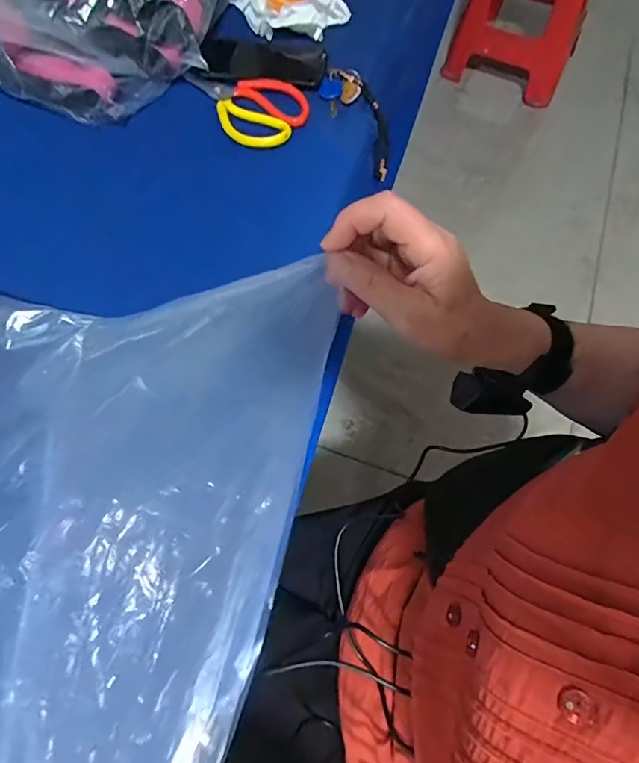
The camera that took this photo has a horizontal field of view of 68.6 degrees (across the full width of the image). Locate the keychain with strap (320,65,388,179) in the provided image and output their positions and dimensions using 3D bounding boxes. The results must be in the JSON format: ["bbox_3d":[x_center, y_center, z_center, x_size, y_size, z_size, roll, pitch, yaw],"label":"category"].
[{"bbox_3d":[0.060,-0.336,0.639,0.058,0.157,0.072,6,62,37],"label":"keychain with strap"}]

